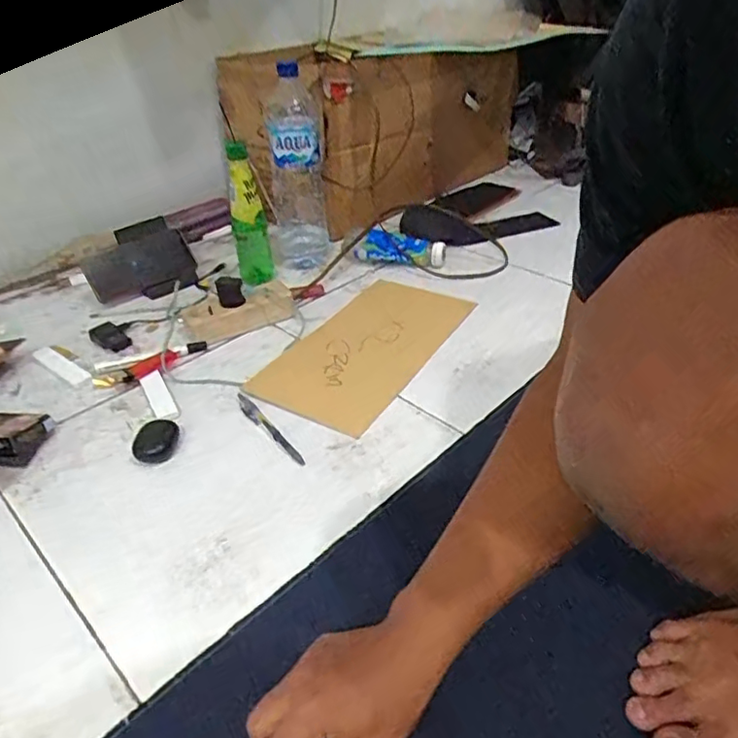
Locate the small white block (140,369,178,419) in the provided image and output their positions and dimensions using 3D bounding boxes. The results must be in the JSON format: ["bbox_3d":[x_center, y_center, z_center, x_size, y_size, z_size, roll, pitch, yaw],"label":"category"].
[{"bbox_3d":[-0.261,0.030,0.729,0.026,0.006,0.094,-20,39,-23],"label":"small white block"}]

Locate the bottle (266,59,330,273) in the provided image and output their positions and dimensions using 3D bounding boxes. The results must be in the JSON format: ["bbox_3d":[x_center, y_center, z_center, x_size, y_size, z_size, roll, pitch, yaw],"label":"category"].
[{"bbox_3d":[-0.120,-0.307,0.950,0.101,0.291,0.072,-7,36,-6],"label":"bottle"}]

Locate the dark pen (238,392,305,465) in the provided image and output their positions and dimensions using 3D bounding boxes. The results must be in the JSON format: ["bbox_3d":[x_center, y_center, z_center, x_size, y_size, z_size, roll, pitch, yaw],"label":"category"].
[{"bbox_3d":[-0.116,0.065,0.675,0.015,0.010,0.142,-24,41,-28],"label":"dark pen"}]

